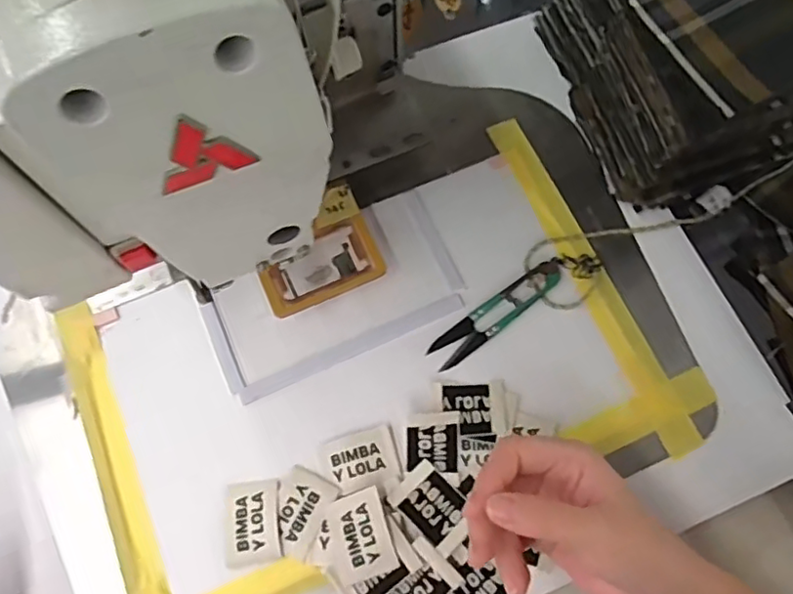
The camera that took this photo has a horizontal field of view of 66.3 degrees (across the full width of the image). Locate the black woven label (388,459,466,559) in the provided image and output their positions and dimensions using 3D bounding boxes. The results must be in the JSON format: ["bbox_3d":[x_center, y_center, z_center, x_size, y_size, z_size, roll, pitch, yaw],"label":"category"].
[{"bbox_3d":[0.022,0.125,0.366,0.047,0.004,0.034,39,71,16],"label":"black woven label"}]

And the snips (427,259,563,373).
[{"bbox_3d":[0.069,0.010,0.410,0.105,0.010,0.021,-35,73,-12],"label":"snips"}]

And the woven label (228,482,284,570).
[{"bbox_3d":[-0.086,0.137,0.368,0.032,0.004,0.047,-6,65,-1],"label":"woven label"}]

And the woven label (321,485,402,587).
[{"bbox_3d":[-0.022,0.141,0.358,0.036,0.006,0.047,-21,68,-1],"label":"woven label"}]

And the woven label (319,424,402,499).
[{"bbox_3d":[-0.022,0.102,0.380,0.044,0.005,0.034,-16,71,-6],"label":"woven label"}]

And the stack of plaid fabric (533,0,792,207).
[{"bbox_3d":[0.208,-0.175,0.415,0.155,0.125,0.178,-19,71,-6],"label":"stack of plaid fabric"}]

